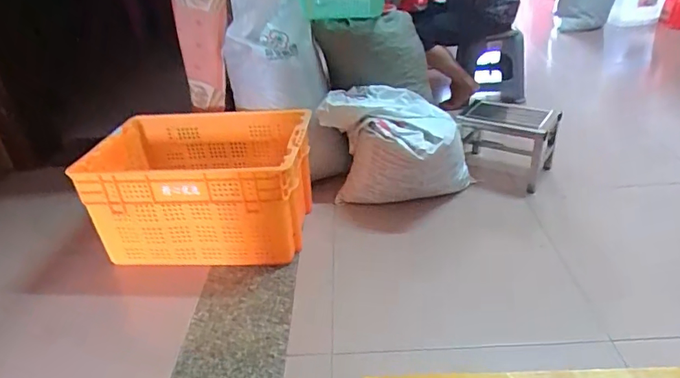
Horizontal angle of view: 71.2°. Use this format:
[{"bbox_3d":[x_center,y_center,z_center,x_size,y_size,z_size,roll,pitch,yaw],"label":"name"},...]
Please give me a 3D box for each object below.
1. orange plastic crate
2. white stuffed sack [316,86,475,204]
[{"bbox_3d":[-0.377,-0.003,1.394,0.566,0.321,0.386,0,31,7],"label":"orange plastic crate"},{"bbox_3d":[0.185,-0.142,1.542,0.412,0.321,0.293,12,35,26],"label":"white stuffed sack"}]

